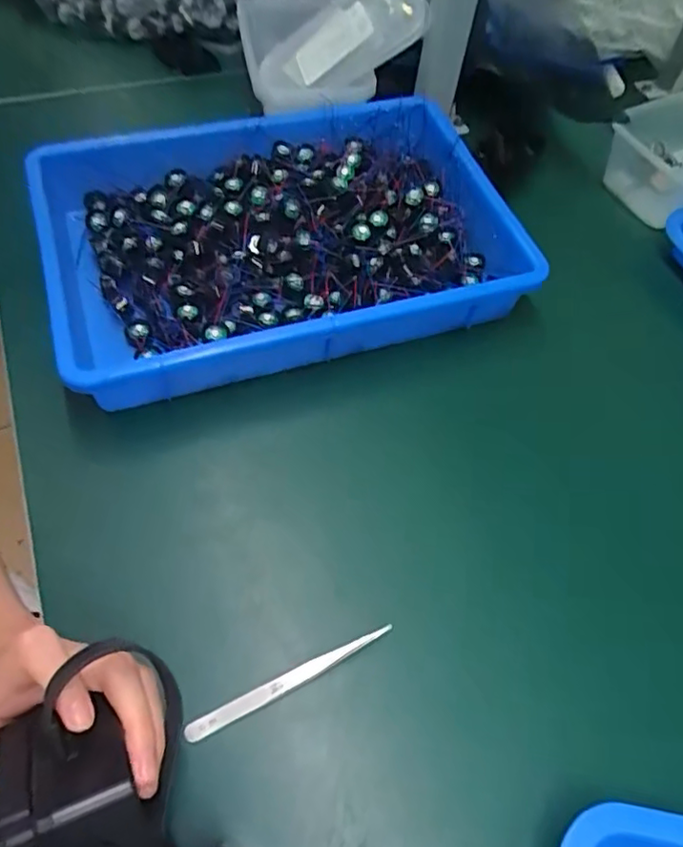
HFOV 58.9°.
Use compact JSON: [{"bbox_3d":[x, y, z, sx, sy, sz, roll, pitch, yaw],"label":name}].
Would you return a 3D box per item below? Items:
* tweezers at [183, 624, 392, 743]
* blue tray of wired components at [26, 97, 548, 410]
[{"bbox_3d":[-0.029,0.151,0.357,0.130,0.017,0.010,-22,64,-17],"label":"tweezers"},{"bbox_3d":[-0.047,-0.149,0.497,0.355,0.072,0.236,-15,62,-13],"label":"blue tray of wired components"}]

